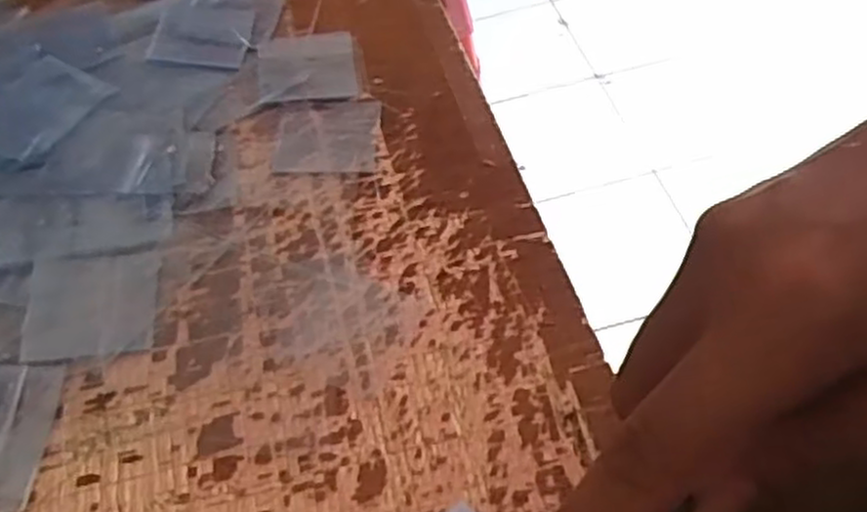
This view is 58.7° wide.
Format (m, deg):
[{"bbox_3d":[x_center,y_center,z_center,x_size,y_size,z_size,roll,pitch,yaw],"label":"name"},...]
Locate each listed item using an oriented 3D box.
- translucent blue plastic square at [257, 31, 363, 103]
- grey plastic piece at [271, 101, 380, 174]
[{"bbox_3d":[-0.061,-0.094,0.378,0.049,0.004,0.048,-5,52,-1],"label":"translucent blue plastic square"},{"bbox_3d":[-0.048,-0.055,0.349,0.044,0.004,0.044,-1,52,2],"label":"grey plastic piece"}]

